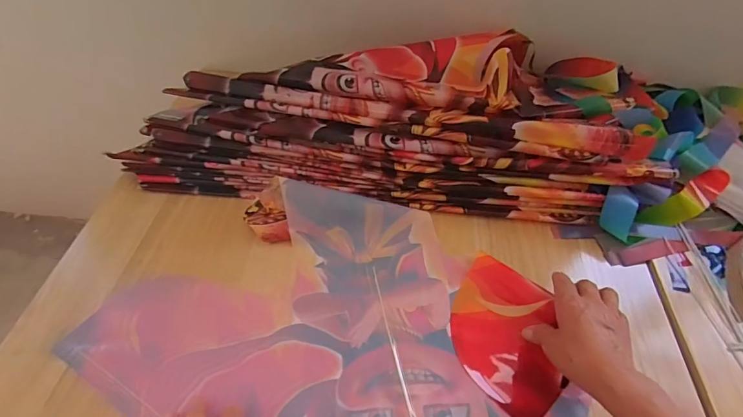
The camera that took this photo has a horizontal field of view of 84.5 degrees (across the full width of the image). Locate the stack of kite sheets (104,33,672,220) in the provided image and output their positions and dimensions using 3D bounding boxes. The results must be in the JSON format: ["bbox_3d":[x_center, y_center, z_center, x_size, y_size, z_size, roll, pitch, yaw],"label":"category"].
[{"bbox_3d":[0.020,-0.148,0.646,0.751,0.128,0.307,3,50,1],"label":"stack of kite sheets"}]

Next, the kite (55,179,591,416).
[{"bbox_3d":[-0.024,0.143,0.463,0.503,0.032,0.360,26,54,19],"label":"kite"}]

